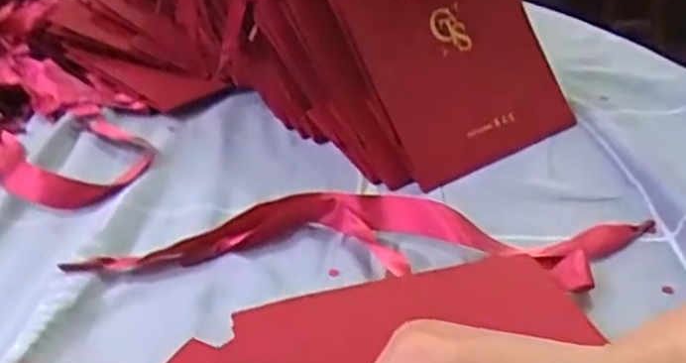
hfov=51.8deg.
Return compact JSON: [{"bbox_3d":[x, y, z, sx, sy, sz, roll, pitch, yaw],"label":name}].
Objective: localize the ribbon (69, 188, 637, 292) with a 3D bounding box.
[{"bbox_3d":[0.011,0.029,0.356,0.281,0.022,0.060,0,30,5],"label":"ribbon"}]

